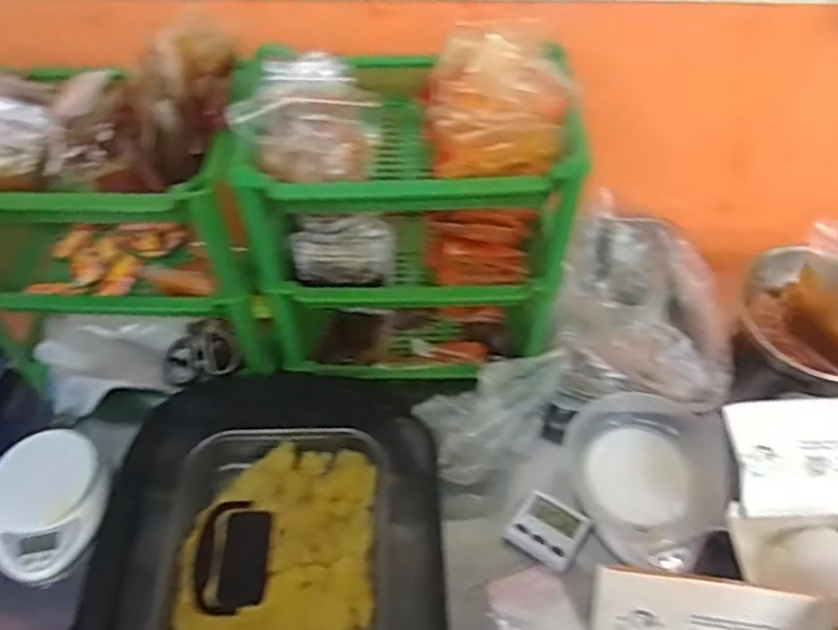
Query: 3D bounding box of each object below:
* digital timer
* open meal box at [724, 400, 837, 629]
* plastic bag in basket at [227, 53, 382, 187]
[{"bbox_3d":[0.133,0.221,0.697,0.067,0.017,0.067,28,58,20],"label":"digital timer"},{"bbox_3d":[0.397,0.193,0.650,0.186,0.114,0.187,-2,53,-1],"label":"open meal box"},{"bbox_3d":[-0.094,-0.167,0.587,0.110,0.070,0.091,5,53,5],"label":"plastic bag in basket"}]

